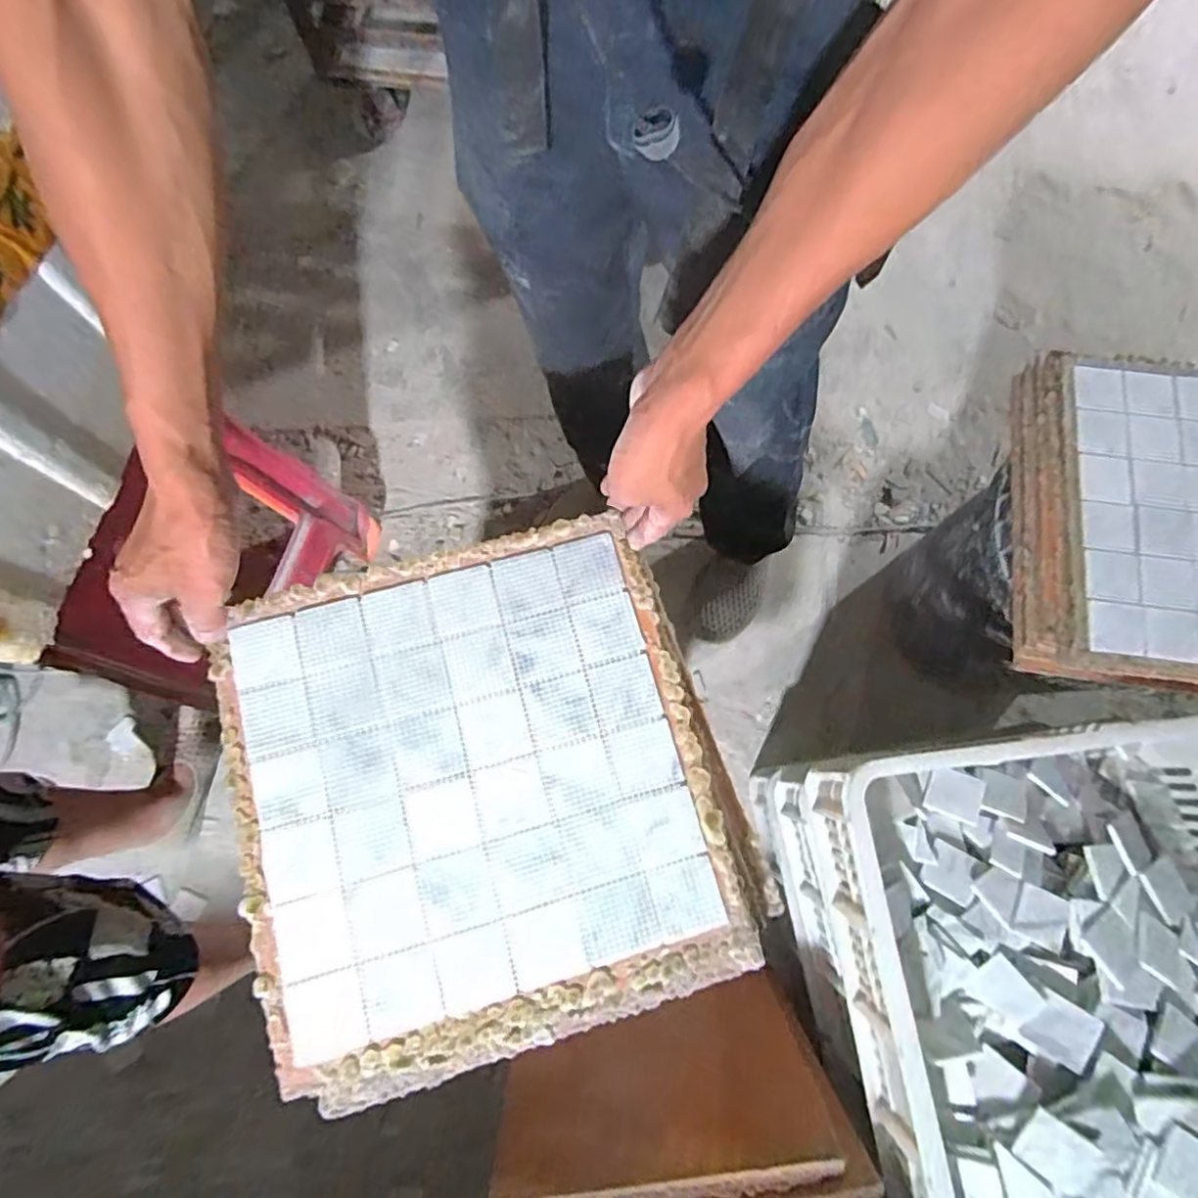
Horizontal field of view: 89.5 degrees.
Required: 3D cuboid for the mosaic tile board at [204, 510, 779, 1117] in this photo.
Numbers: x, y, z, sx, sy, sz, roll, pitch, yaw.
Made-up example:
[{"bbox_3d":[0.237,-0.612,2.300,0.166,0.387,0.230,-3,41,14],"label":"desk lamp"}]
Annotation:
[{"bbox_3d":[-0.083,0.132,0.440,0.335,0.034,0.349,-17,77,-3],"label":"mosaic tile board"}]

